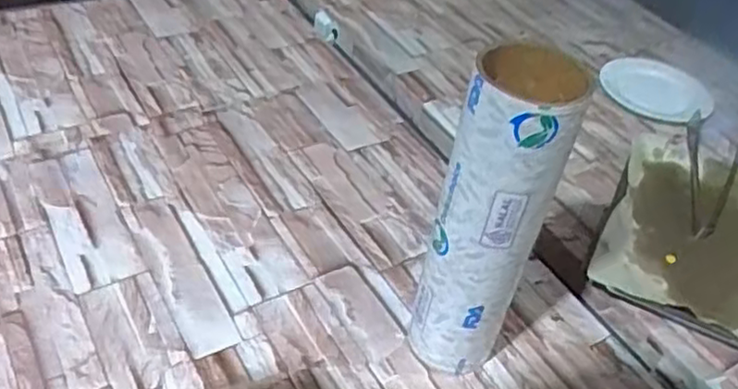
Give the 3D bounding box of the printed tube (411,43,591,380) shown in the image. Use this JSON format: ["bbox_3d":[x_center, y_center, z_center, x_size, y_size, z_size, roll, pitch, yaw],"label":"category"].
[{"bbox_3d":[0.102,0.029,0.594,0.077,0.314,0.095,18,44,12],"label":"printed tube"}]

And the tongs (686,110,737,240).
[{"bbox_3d":[0.452,-0.032,0.917,0.080,0.020,0.241,23,45,17],"label":"tongs"}]

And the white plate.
[{"bbox_3d":[0.450,-0.167,1.072,0.160,0.016,0.181,33,48,25],"label":"white plate"}]

